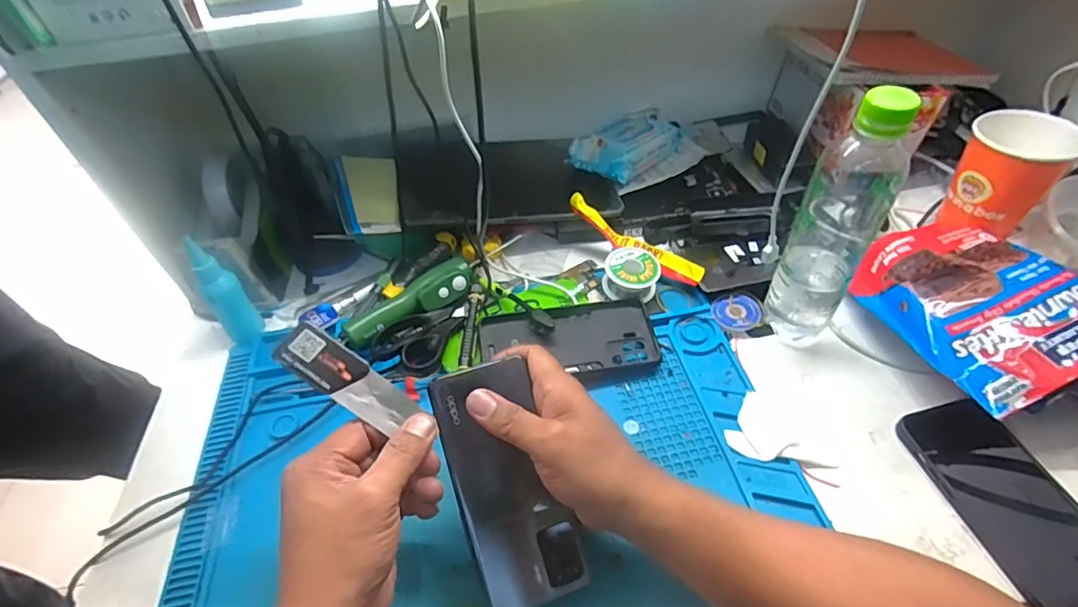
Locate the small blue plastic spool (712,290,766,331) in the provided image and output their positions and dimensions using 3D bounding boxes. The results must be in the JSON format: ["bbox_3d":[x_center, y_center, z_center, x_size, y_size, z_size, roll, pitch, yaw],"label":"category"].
[{"bbox_3d":[0.194,0.007,0.513,0.045,0.010,0.046,-3,49,3],"label":"small blue plastic spool"}]

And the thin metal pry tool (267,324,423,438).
[{"bbox_3d":[-0.129,0.050,0.354,0.097,0.004,0.032,36,61,-1],"label":"thin metal pry tool"}]

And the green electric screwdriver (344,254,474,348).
[{"bbox_3d":[-0.124,0.002,0.519,0.133,0.031,0.033,-31,54,-20],"label":"green electric screwdriver"}]

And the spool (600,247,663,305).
[{"bbox_3d":[0.093,-0.028,0.527,0.053,0.033,0.046,12,52,15],"label":"spool"}]

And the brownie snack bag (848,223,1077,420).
[{"bbox_3d":[0.368,-0.009,0.447,0.130,0.027,0.193,-30,39,9],"label":"brownie snack bag"}]

